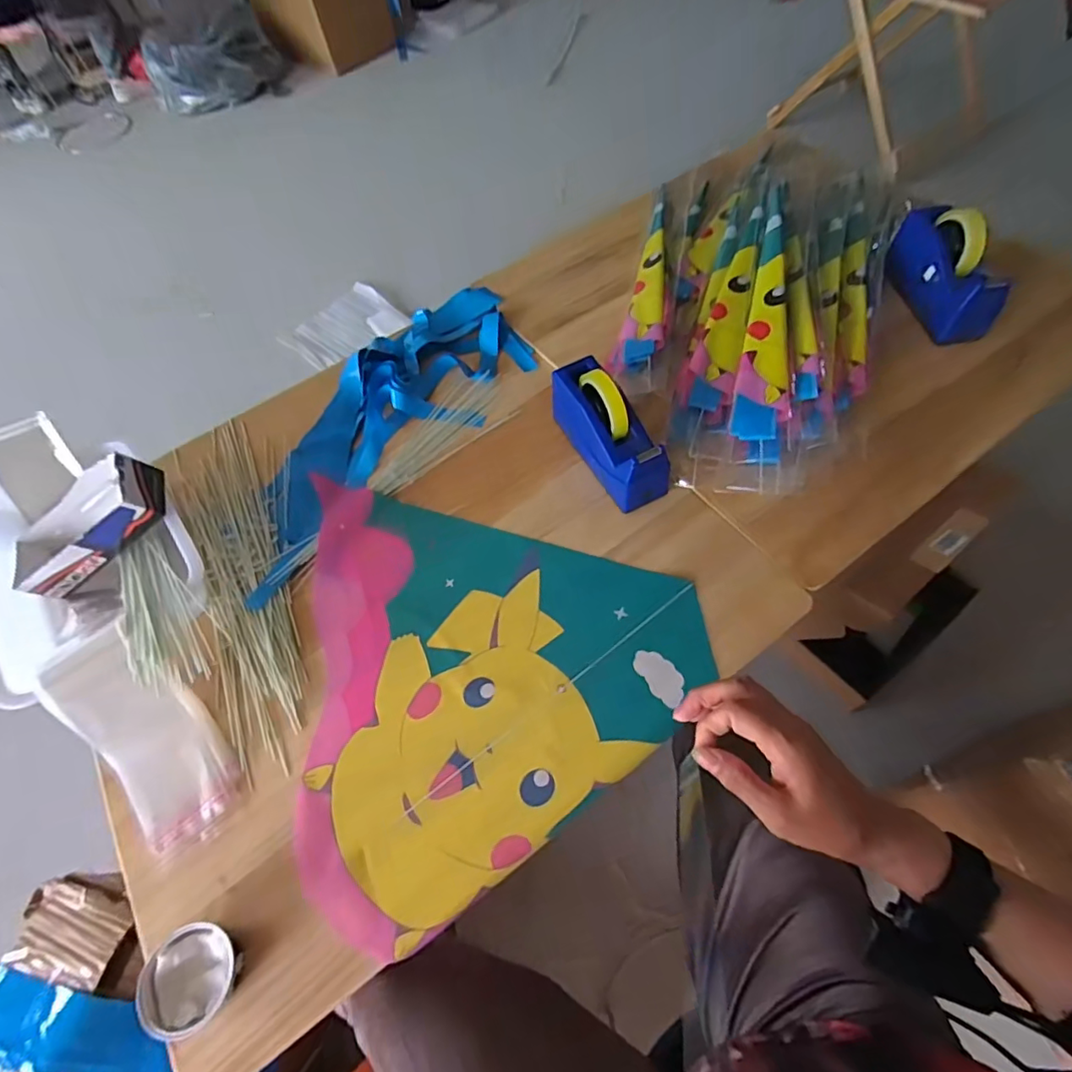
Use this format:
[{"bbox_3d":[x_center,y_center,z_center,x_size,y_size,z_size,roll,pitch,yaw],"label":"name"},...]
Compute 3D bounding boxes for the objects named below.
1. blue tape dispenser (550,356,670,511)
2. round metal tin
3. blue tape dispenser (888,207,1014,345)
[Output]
[{"bbox_3d":[0.096,-0.146,0.746,0.073,0.113,0.205,-27,61,-10],"label":"blue tape dispenser"},{"bbox_3d":[-0.313,0.406,0.515,0.082,0.034,0.080,-37,63,-15],"label":"round metal tin"},{"bbox_3d":[0.628,-0.412,0.861,0.063,0.124,0.215,-10,60,0],"label":"blue tape dispenser"}]

